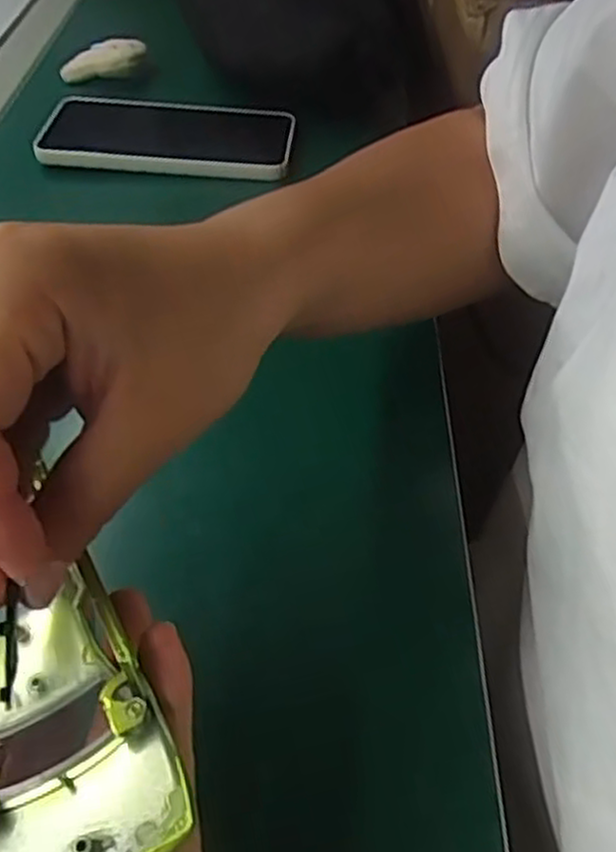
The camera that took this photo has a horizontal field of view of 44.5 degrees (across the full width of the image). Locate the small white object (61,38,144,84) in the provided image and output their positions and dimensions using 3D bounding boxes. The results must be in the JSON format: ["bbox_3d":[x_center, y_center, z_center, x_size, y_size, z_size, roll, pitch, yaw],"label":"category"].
[{"bbox_3d":[-0.161,-0.287,0.590,0.071,0.015,0.035,-8,47,14],"label":"small white object"}]

